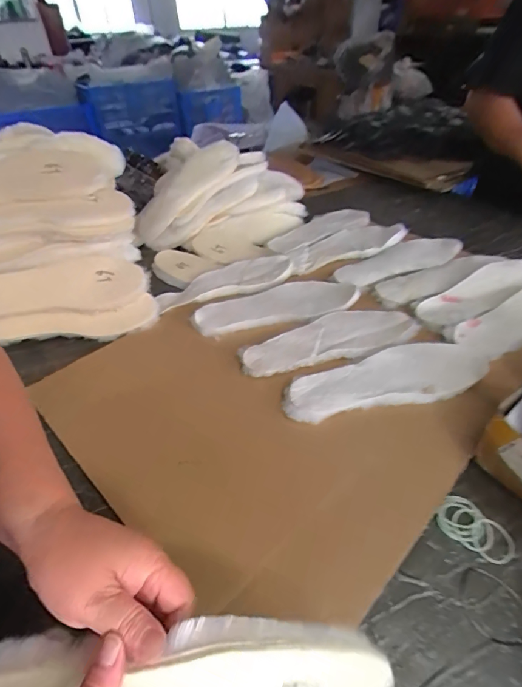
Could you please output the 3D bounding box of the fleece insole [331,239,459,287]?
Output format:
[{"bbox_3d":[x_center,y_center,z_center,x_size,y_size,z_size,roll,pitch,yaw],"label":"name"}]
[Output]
[{"bbox_3d":[0.266,-0.169,0.792,0.271,0.023,0.100,-18,43,-16],"label":"fleece insole"}]

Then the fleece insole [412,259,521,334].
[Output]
[{"bbox_3d":[0.386,-0.091,0.688,0.274,0.016,0.083,-23,46,-16],"label":"fleece insole"}]

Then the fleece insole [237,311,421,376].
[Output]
[{"bbox_3d":[0.110,-0.010,0.614,0.289,0.010,0.094,-17,42,-15],"label":"fleece insole"}]

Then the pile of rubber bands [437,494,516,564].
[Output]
[{"bbox_3d":[0.229,0.199,0.424,0.049,0.007,0.077,-33,49,-32],"label":"pile of rubber bands"}]

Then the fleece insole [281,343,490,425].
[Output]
[{"bbox_3d":[0.174,0.050,0.558,0.292,0.015,0.096,-11,41,-8],"label":"fleece insole"}]

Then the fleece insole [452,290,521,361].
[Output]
[{"bbox_3d":[0.434,-0.042,0.641,0.283,0.019,0.095,-20,51,-14],"label":"fleece insole"}]

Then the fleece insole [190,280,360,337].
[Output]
[{"bbox_3d":[0.023,-0.072,0.688,0.278,0.016,0.108,-11,41,-8],"label":"fleece insole"}]

